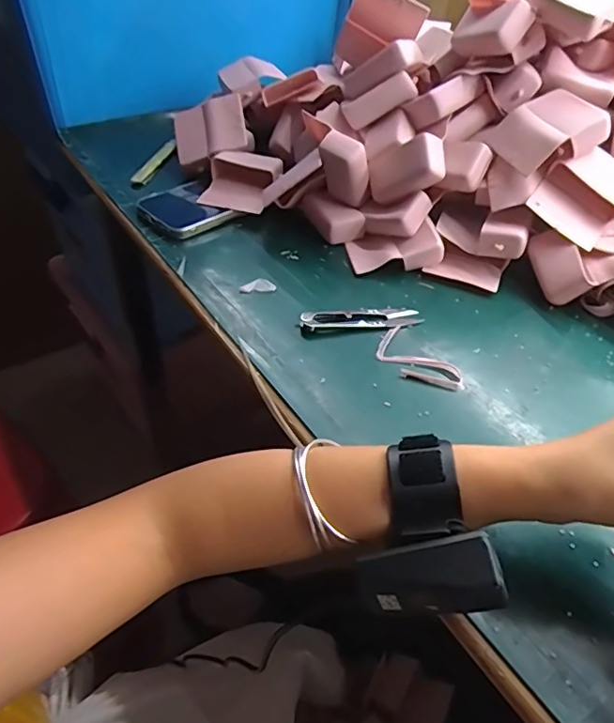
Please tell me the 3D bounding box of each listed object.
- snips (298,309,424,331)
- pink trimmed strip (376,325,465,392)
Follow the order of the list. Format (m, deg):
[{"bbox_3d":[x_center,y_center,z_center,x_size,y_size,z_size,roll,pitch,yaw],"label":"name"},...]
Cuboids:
[{"bbox_3d":[0.047,-0.037,0.465,0.107,0.011,0.023,-6,45,-10],"label":"snips"},{"bbox_3d":[0.086,0.000,0.434,0.040,0.005,0.079,-26,51,-27],"label":"pink trimmed strip"}]

